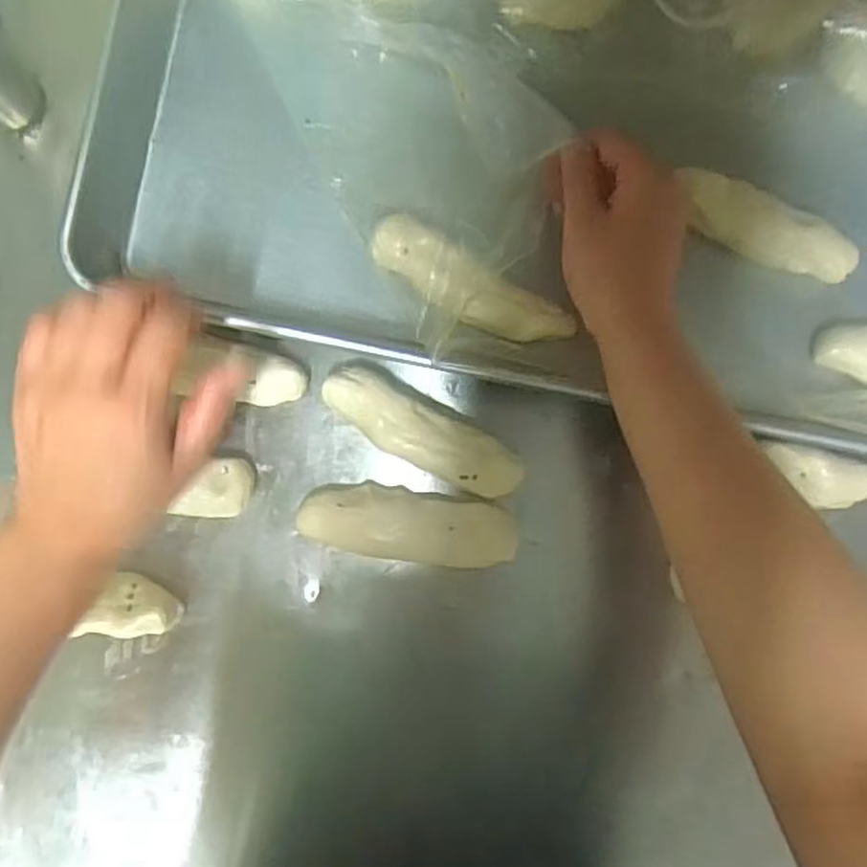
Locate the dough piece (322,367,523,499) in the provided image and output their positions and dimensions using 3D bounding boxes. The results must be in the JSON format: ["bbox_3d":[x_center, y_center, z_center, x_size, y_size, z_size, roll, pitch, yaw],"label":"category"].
[{"bbox_3d":[-0.006,0.001,0.430,0.123,0.028,0.034,31,88,0],"label":"dough piece"}]

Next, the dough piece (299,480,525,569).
[{"bbox_3d":[-0.016,0.057,0.424,0.127,0.034,0.042,10,88,-1],"label":"dough piece"}]

